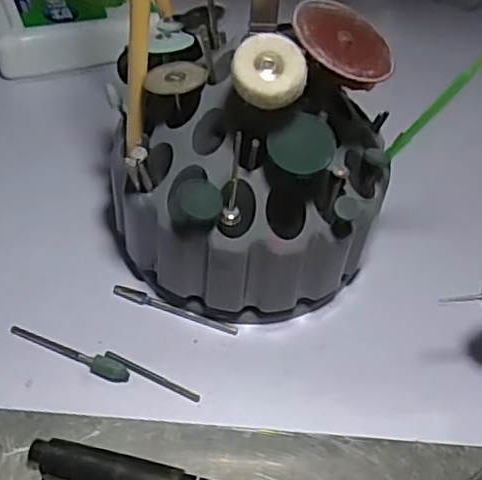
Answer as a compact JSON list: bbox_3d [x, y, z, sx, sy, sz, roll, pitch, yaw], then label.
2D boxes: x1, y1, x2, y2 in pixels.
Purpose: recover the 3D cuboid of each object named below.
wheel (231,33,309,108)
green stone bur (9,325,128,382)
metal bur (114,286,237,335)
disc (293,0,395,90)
[{"bbox_3d":[0.008,-0.049,0.190,0.021,0.007,0.022,2,72,-7],"label":"wheel"},{"bbox_3d":[-0.060,0.039,0.227,0.046,0.005,0.006,19,49,11],"label":"green stone bur"},{"bbox_3d":[-0.025,0.026,0.244,0.049,0.004,0.004,16,47,8],"label":"metal bur"},{"bbox_3d":[0.031,-0.060,0.196,0.033,0.004,0.033,13,57,-21],"label":"disc"}]

